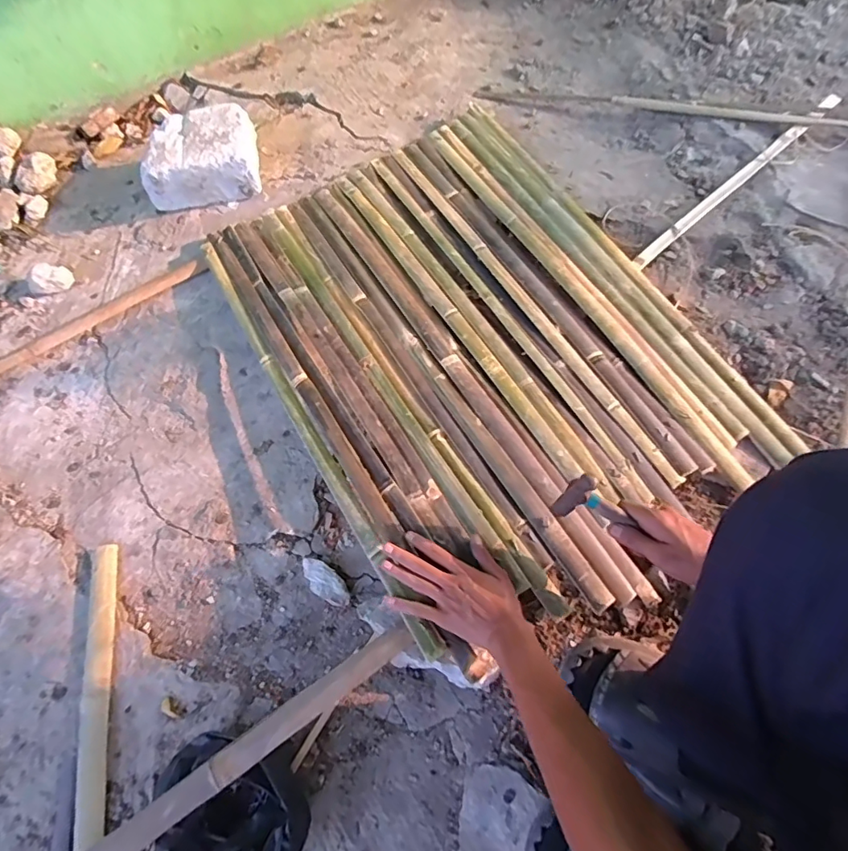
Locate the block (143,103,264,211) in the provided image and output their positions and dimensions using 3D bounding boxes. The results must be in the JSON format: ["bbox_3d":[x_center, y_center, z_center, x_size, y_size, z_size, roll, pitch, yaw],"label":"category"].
[{"bbox_3d":[-0.479,-0.579,1.069,0.232,0.106,0.190,-11,66,-2],"label":"block"}]

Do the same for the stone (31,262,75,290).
[{"bbox_3d":[-0.761,-0.303,1.008,0.071,0.043,0.047,-19,67,-6],"label":"stone"}]

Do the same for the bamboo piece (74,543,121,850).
[{"bbox_3d":[-0.424,0.540,0.630,0.048,0.019,0.772,-12,66,-3],"label":"bamboo piece"}]

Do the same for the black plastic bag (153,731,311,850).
[{"bbox_3d":[-0.245,0.489,0.603,0.192,0.093,0.157,25,70,13],"label":"black plastic bag"}]

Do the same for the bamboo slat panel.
[{"bbox_3d":[0.093,-0.192,0.898,0.703,0.040,0.956,-27,66,-14],"label":"bamboo slat panel"}]

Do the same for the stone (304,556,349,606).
[{"bbox_3d":[-0.148,0.233,0.739,0.091,0.026,0.039,36,72,16],"label":"stone"}]

